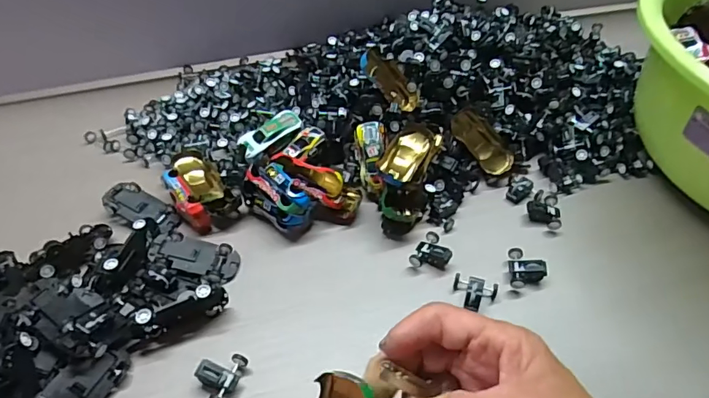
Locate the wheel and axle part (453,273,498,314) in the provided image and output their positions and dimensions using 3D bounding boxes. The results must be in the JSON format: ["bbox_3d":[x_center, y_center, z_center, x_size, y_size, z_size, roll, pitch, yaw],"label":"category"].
[{"bbox_3d":[0.086,0.067,0.349,0.032,0.014,0.025,18,47,14],"label":"wheel and axle part"}]

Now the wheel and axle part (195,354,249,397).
[{"bbox_3d":[-0.084,0.110,0.304,0.023,0.017,0.032,18,47,15],"label":"wheel and axle part"}]

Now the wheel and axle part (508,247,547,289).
[{"bbox_3d":[0.128,0.054,0.364,0.025,0.016,0.032,8,45,5],"label":"wheel and axle part"}]

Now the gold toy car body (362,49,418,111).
[{"bbox_3d":[0.031,-0.105,0.436,0.067,0.018,0.031,38,39,-24],"label":"gold toy car body"}]

